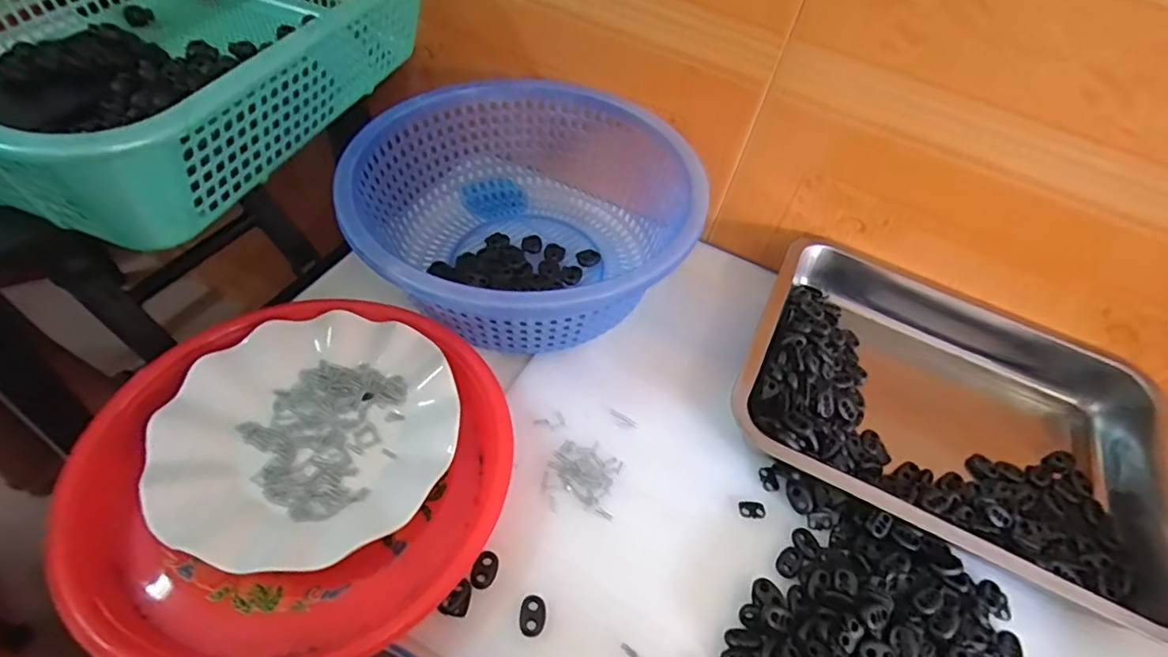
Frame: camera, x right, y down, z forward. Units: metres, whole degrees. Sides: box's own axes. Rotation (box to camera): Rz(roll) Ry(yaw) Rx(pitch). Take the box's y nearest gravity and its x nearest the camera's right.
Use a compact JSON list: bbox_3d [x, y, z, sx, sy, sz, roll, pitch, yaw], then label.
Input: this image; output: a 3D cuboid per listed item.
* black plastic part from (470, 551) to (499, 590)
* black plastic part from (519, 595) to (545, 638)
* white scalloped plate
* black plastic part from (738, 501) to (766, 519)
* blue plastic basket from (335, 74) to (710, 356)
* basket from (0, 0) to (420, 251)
[{"bbox_3d":[-0.060,0.146,0.357,0.014,0.006,0.021,21,52,8],"label":"black plastic part"},{"bbox_3d":[-0.030,0.168,0.346,0.015,0.004,0.021,3,51,-7],"label":"black plastic part"},{"bbox_3d":[-0.177,0.067,0.393,0.177,0.028,0.181,4,51,-6],"label":"white scalloped plate"},{"bbox_3d":[0.117,0.125,0.410,0.018,0.004,0.012,9,51,-2],"label":"black plastic part"},{"bbox_3d":[-0.054,-0.093,0.496,0.267,0.114,0.263,1,51,-10],"label":"blue plastic basket"},{"bbox_3d":[-0.304,-0.222,0.431,0.284,0.108,0.363,18,51,6],"label":"basket"}]

